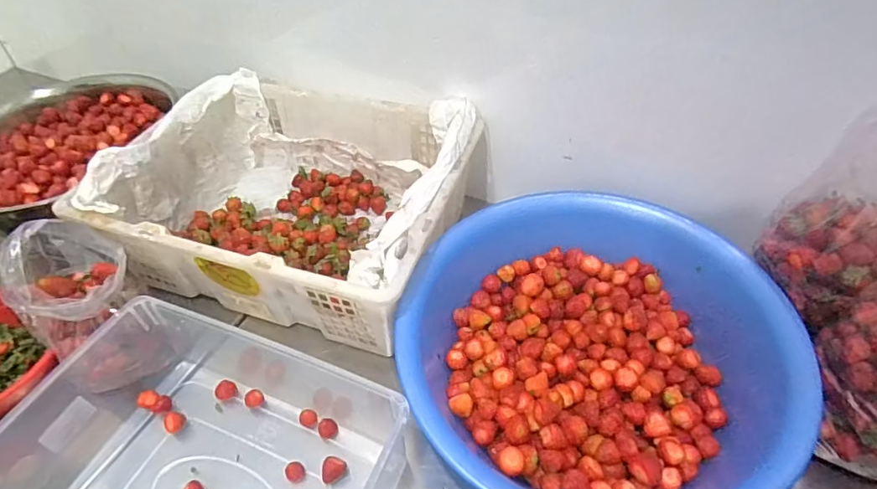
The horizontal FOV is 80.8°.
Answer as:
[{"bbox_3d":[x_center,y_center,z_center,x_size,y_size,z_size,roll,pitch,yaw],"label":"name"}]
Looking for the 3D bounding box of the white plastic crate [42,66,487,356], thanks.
[{"bbox_3d":[-0.208,-0.060,0.751,0.473,0.180,0.375,12,49,16],"label":"white plastic crate"}]

